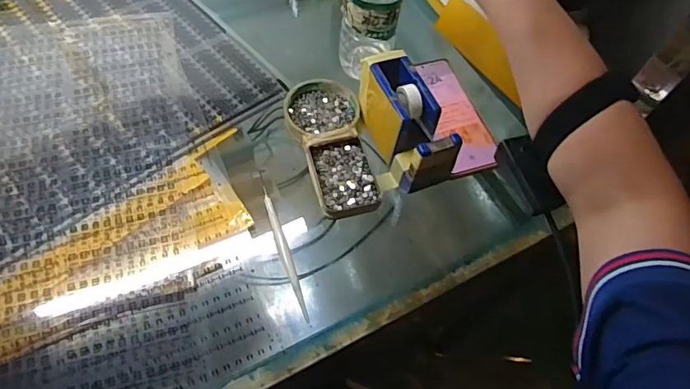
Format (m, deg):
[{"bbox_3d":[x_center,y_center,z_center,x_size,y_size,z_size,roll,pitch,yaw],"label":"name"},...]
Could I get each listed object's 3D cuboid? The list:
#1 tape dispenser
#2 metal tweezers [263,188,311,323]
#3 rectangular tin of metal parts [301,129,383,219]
[{"bbox_3d":[0.060,-0.071,0.491,0.053,0.074,0.133,-20,62,-15],"label":"tape dispenser"},{"bbox_3d":[-0.058,0.053,0.453,0.010,0.007,0.143,-14,61,-12],"label":"metal tweezers"},{"bbox_3d":[-0.003,-0.024,0.497,0.062,0.017,0.094,-12,60,-11],"label":"rectangular tin of metal parts"}]

